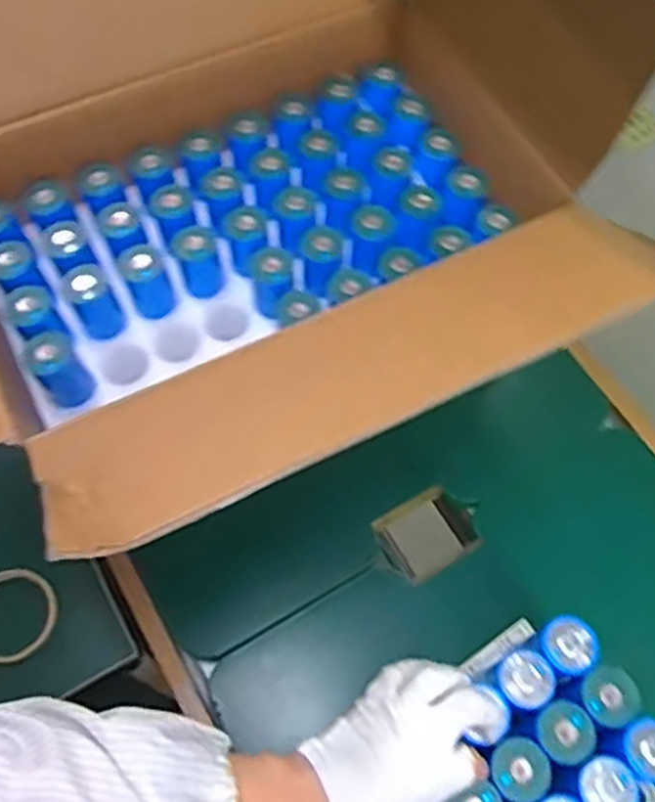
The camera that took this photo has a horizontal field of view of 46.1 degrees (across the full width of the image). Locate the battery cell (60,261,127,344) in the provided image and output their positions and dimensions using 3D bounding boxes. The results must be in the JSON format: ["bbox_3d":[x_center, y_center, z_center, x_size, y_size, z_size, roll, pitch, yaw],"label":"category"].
[{"bbox_3d":[-0.205,-0.086,0.677,0.040,0.065,0.044,1,64,-1],"label":"battery cell"}]

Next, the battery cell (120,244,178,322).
[{"bbox_3d":[-0.160,-0.107,0.696,0.038,0.064,0.041,1,64,-1],"label":"battery cell"}]

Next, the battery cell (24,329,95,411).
[{"bbox_3d":[-0.227,-0.028,0.650,0.041,0.066,0.034,-26,68,-13],"label":"battery cell"}]

